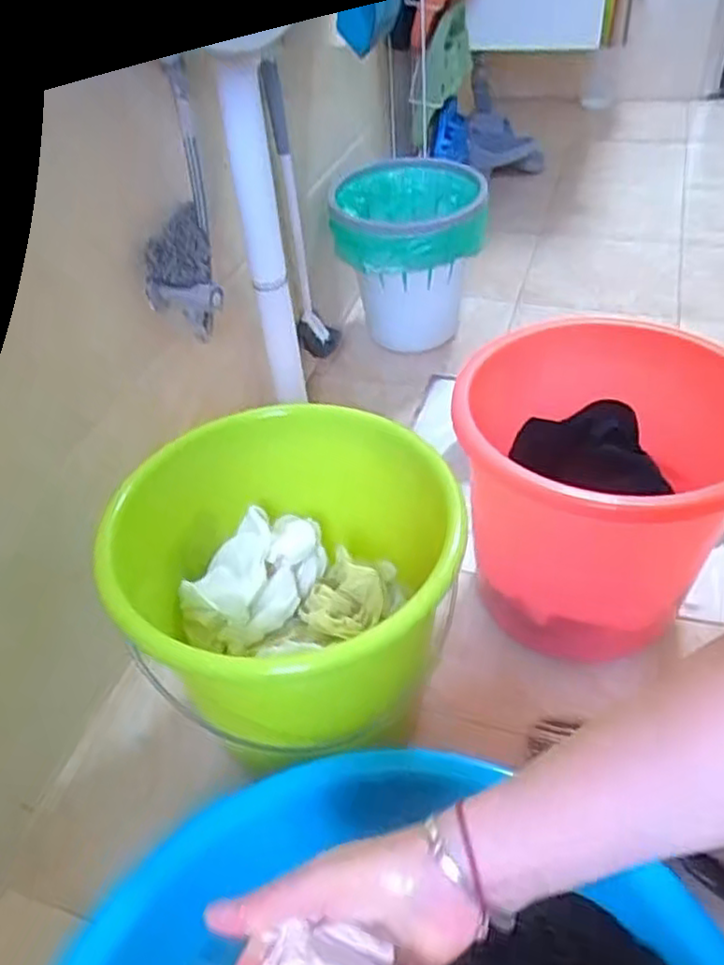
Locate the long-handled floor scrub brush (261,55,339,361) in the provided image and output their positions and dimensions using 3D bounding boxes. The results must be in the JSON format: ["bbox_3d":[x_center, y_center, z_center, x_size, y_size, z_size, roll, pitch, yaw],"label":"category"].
[{"bbox_3d":[-0.093,-0.393,1.113,0.060,0.455,0.095,-7,43,0],"label":"long-handled floor scrub brush"}]

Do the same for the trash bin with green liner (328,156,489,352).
[{"bbox_3d":[0.089,-0.381,1.285,0.253,0.287,0.272,-4,43,4],"label":"trash bin with green liner"}]

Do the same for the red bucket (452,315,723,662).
[{"bbox_3d":[0.269,0.009,0.796,0.300,0.265,0.294,-4,43,4],"label":"red bucket"}]

